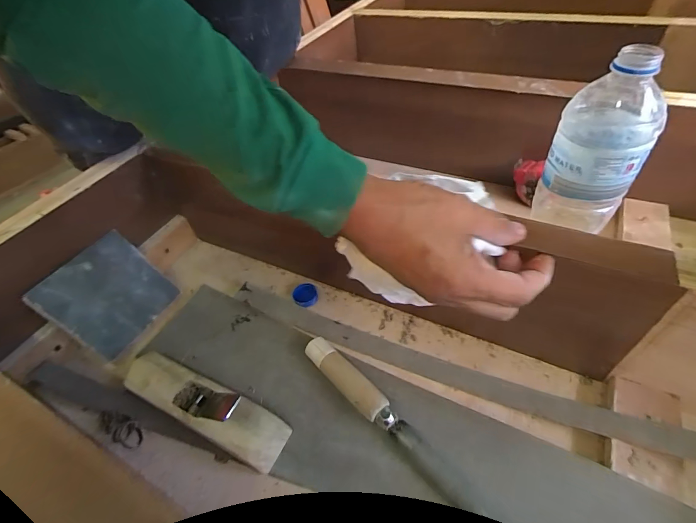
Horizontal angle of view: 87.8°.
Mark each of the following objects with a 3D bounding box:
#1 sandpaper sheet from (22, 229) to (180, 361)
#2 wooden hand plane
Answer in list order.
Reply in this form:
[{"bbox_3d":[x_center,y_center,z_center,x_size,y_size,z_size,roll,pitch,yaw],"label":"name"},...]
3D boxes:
[{"bbox_3d":[-0.276,0.040,0.424,0.011,0.106,0.113,-6,38,37],"label":"sandpaper sheet"},{"bbox_3d":[-0.143,0.138,0.354,0.176,0.052,0.047,18,51,22],"label":"wooden hand plane"}]

